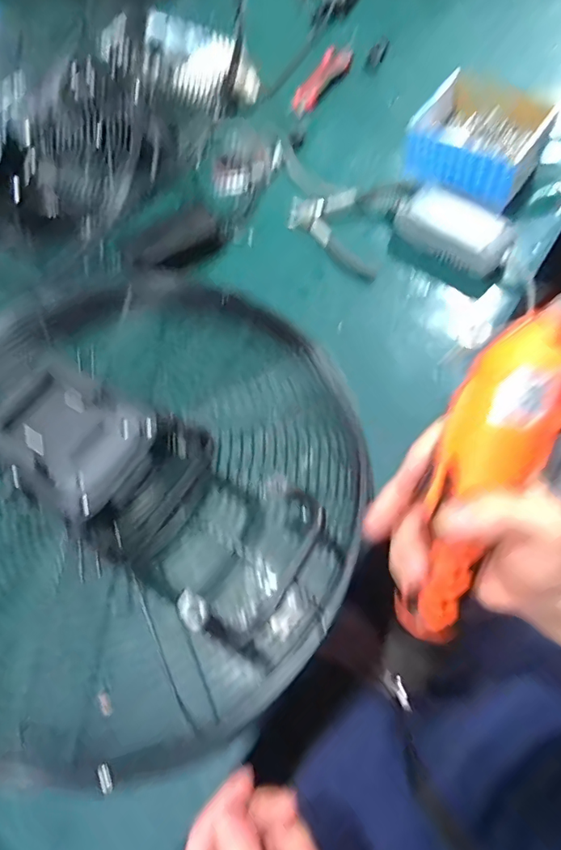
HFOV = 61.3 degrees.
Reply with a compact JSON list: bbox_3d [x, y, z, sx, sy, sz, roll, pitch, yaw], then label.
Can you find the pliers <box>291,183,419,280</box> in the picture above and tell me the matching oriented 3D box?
[{"bbox_3d":[0.075,-0.248,0.562,0.130,0.026,0.151,23,67,11],"label":"pliers"}]

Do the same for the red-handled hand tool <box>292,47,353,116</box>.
[{"bbox_3d":[0.059,-0.499,0.683,0.043,0.012,0.143,25,68,16],"label":"red-handled hand tool"}]

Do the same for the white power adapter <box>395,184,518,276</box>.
[{"bbox_3d":[0.191,-0.216,0.521,0.128,0.048,0.051,38,71,19],"label":"white power adapter"}]

